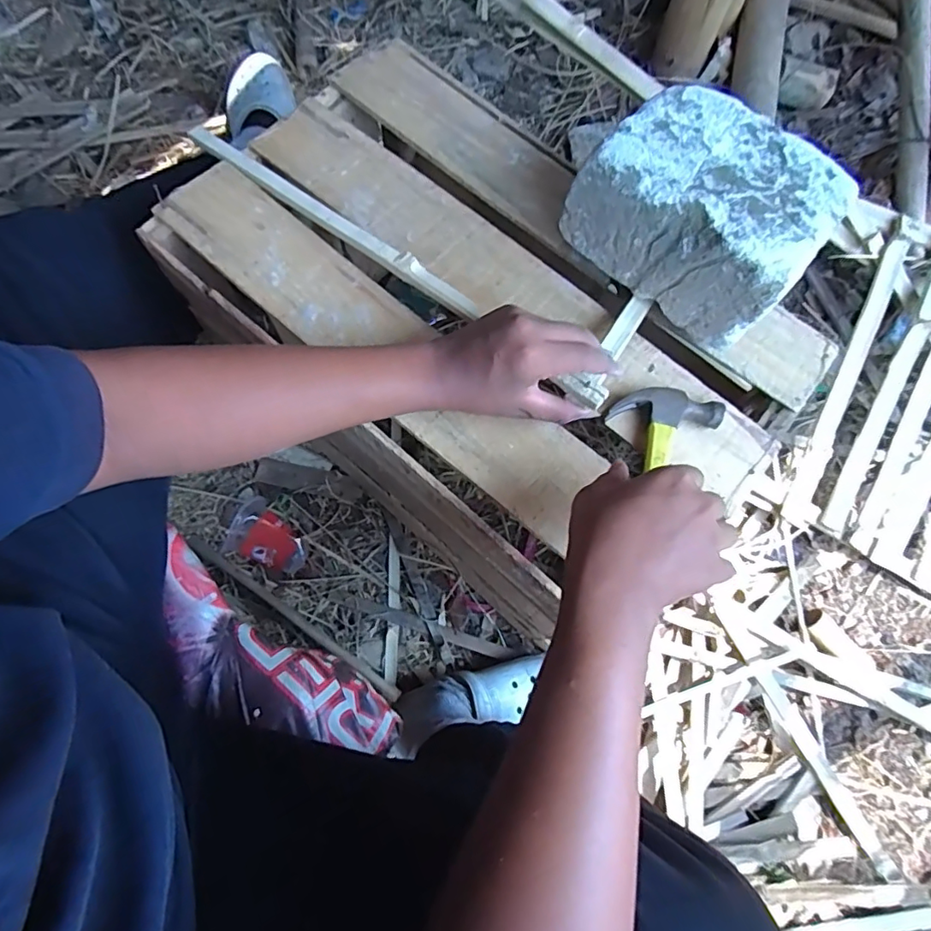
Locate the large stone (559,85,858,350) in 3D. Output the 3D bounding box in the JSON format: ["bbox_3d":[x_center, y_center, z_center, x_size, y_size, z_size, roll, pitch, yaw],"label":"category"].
[{"bbox_3d":[0.222,-0.236,0.506,0.191,0.098,0.188,41,64,8],"label":"large stone"}]

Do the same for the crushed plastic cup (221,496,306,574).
[{"bbox_3d":[-0.281,0.111,0.770,0.112,0.062,0.088,38,77,9],"label":"crushed plastic cup"}]

